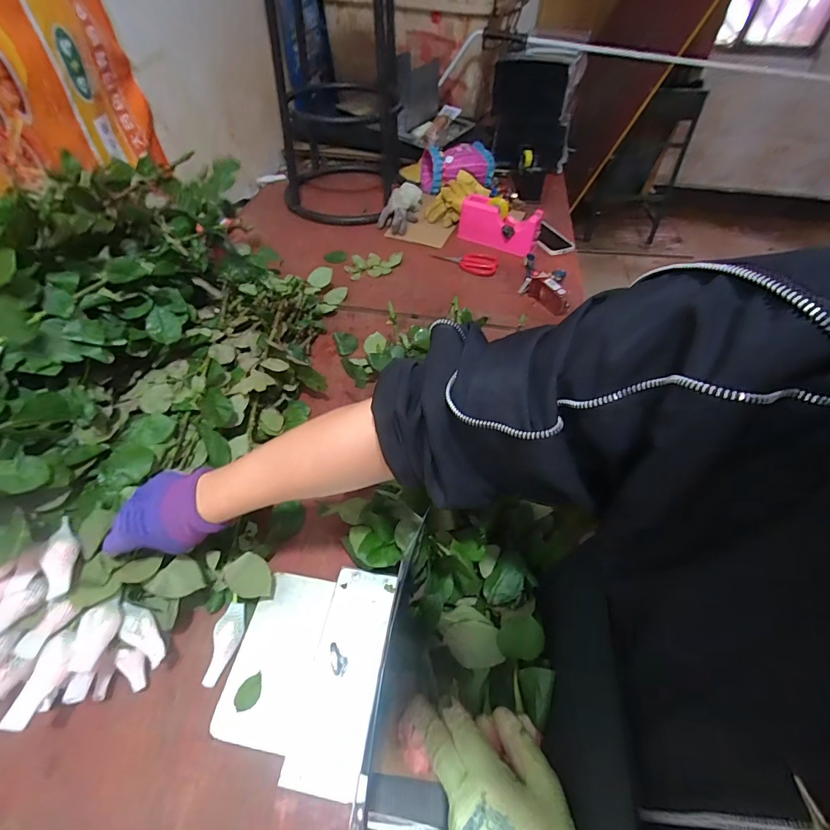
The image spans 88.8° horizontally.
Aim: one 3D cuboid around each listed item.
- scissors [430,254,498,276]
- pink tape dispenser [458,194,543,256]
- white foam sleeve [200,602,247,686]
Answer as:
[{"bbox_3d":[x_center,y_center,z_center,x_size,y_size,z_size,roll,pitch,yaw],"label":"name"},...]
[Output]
[{"bbox_3d":[0.123,-0.373,1.038,0.157,0.011,0.087,9,51,6],"label":"scissors"},{"bbox_3d":[0.212,-0.475,1.062,0.200,0.116,0.080,18,51,-4],"label":"pink tape dispenser"},{"bbox_3d":[-0.219,0.265,0.492,0.029,0.027,0.083,5,51,2],"label":"white foam sleeve"}]

